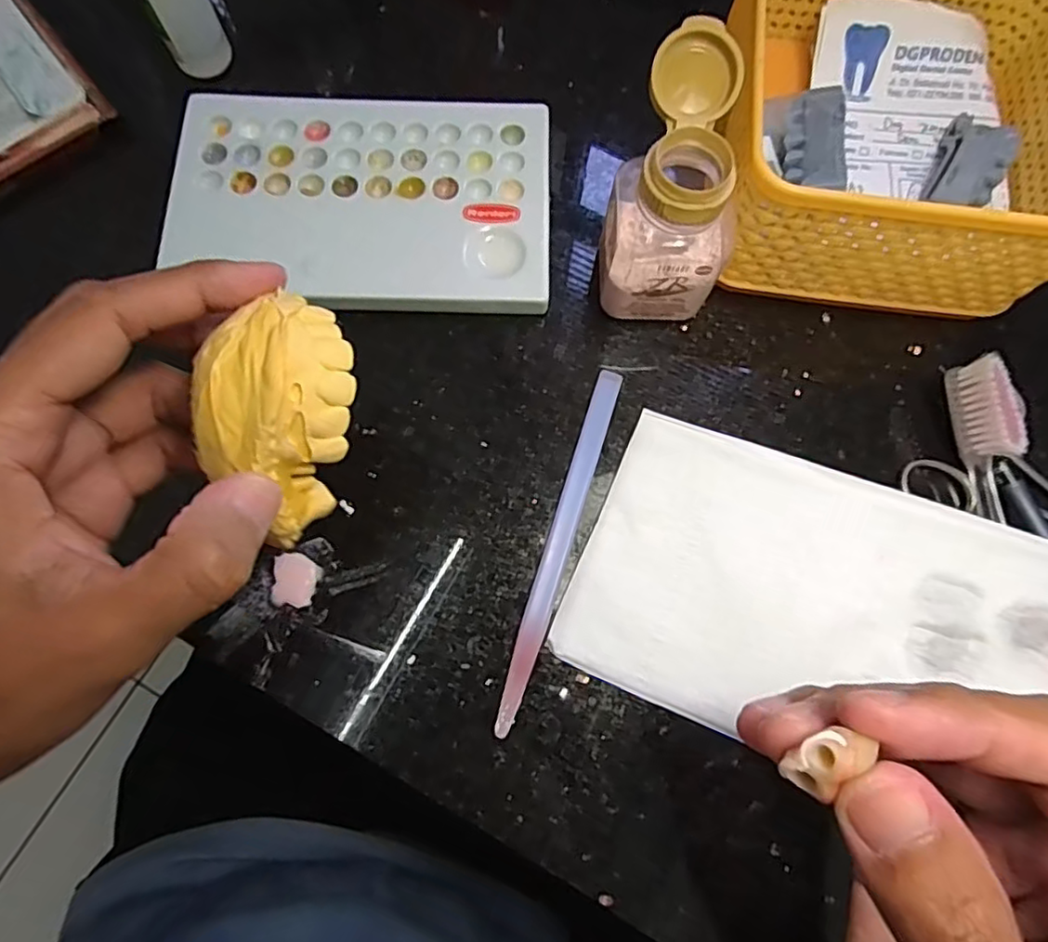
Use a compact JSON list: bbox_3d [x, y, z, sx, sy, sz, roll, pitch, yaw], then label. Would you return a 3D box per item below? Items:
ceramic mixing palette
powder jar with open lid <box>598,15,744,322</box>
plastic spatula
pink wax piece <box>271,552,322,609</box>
[{"bbox_3d":[-0.065,-0.111,0.257,0.152,0.009,0.093,2,76,-1],"label":"ceramic mixing palette"},{"bbox_3d":[0.056,-0.099,0.226,0.048,0.065,0.074,18,82,1],"label":"powder jar with open lid"},{"bbox_3d":[0.014,0.025,0.229,0.009,0.006,0.137,17,76,3],"label":"plastic spatula"},{"bbox_3d":[-0.084,0.040,0.227,0.016,0.004,0.019,7,76,0],"label":"pink wax piece"}]

